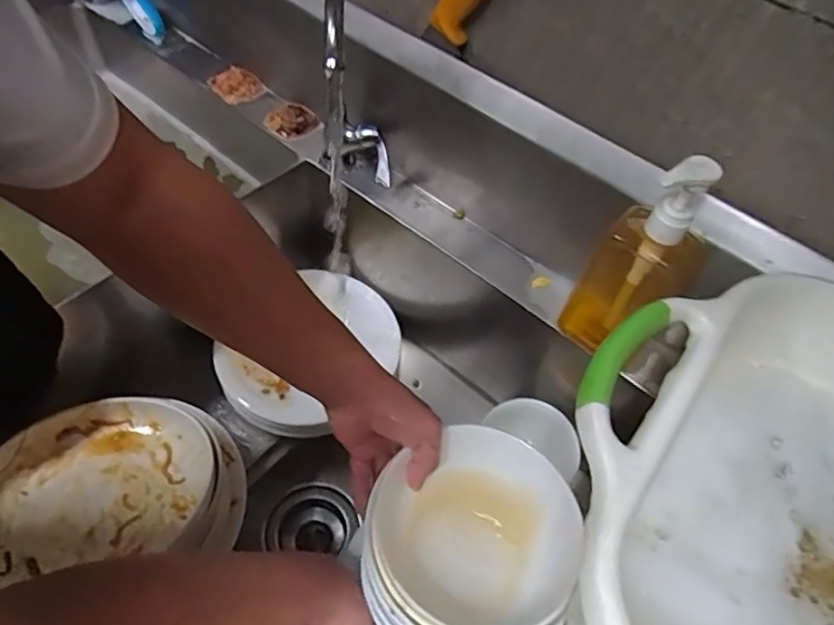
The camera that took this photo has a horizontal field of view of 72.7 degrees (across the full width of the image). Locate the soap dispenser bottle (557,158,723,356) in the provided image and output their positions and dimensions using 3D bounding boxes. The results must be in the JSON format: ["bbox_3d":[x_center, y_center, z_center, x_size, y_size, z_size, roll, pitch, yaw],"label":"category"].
[{"bbox_3d":[0.200,-0.051,0.503,0.082,0.217,0.080,27,55,14],"label":"soap dispenser bottle"}]

